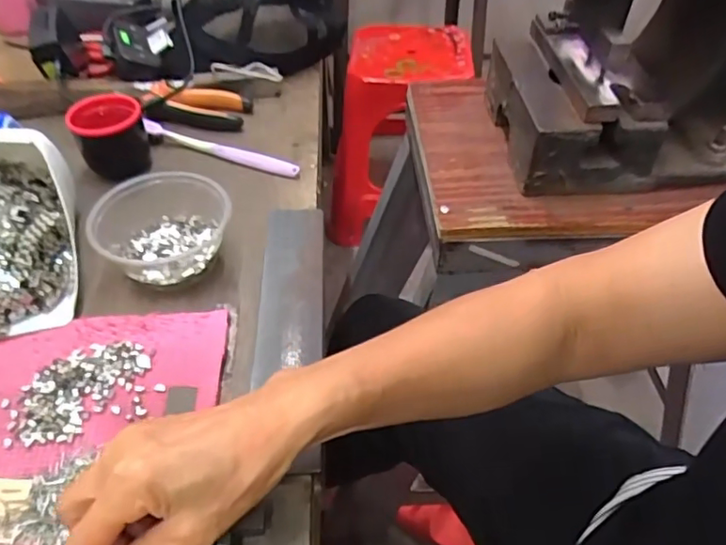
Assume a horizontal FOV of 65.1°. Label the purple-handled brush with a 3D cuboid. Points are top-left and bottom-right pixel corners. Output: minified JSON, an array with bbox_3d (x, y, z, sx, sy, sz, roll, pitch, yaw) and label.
[{"bbox_3d":[-0.146,-0.128,0.579,0.175,0.012,0.017,18,49,17],"label":"purple-handled brush"}]

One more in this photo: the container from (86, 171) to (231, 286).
[{"bbox_3d":[-0.167,-0.040,0.469,0.111,0.045,0.100,31,53,26],"label":"container"}]

